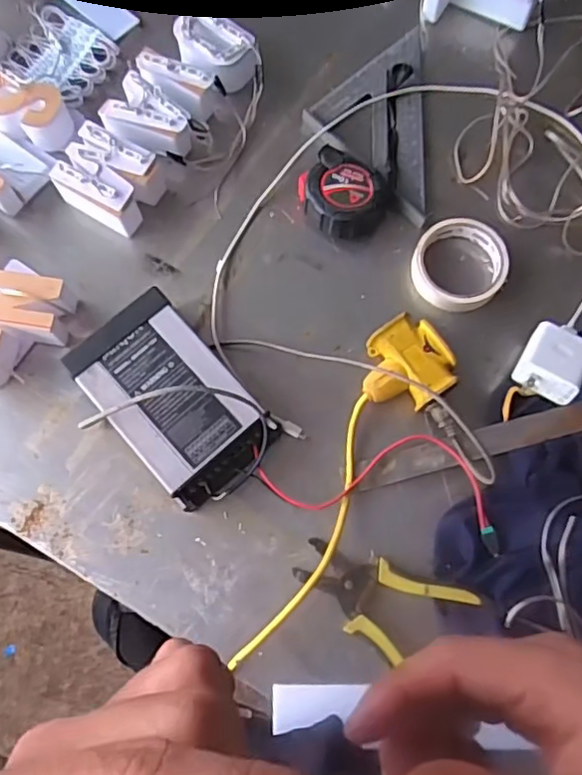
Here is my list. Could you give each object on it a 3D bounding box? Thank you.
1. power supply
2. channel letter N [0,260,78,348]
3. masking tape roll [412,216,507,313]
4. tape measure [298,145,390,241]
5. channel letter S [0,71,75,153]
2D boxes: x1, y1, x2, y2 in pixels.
[{"bbox_3d":[-0.107,0.013,0.563,0.115,0.049,0.185,-39,79,-11],"label":"power supply"},{"bbox_3d":[-0.259,-0.081,0.587,0.089,0.039,0.067,9,75,1],"label":"channel letter N"},{"bbox_3d":[0.169,-0.123,0.616,0.089,0.021,0.089,0,75,-1],"label":"masking tape roll"},{"bbox_3d":[0.053,-0.193,0.626,0.082,0.039,0.086,0,75,-1],"label":"tape measure"},{"bbox_3d":[-0.274,-0.286,0.643,0.094,0.034,0.057,21,75,4],"label":"channel letter S"}]

